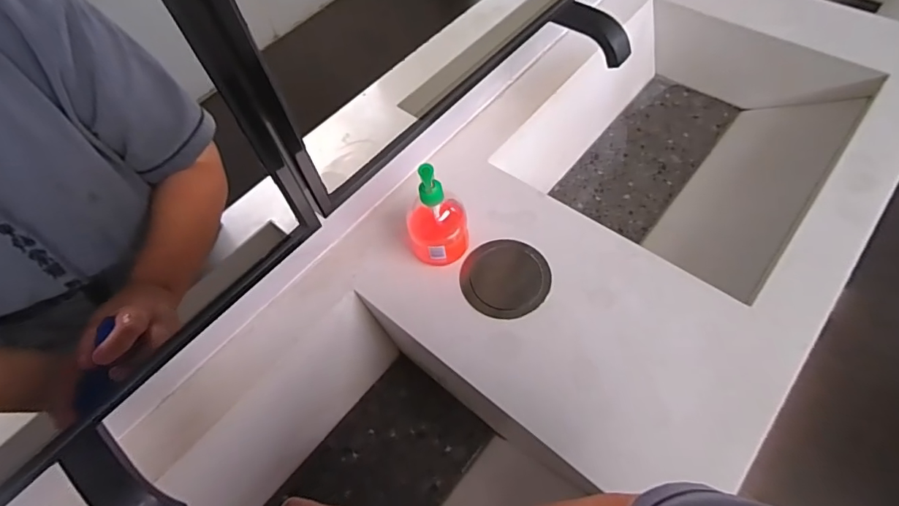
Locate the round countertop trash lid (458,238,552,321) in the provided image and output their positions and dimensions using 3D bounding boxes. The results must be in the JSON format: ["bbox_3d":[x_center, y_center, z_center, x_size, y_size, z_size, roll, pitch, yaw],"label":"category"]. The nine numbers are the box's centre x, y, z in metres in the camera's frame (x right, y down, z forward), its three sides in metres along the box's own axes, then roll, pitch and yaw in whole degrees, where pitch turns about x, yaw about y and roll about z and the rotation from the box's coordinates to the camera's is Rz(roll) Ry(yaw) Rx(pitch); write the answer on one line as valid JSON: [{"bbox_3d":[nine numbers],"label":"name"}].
[{"bbox_3d":[0.078,0.034,0.671,0.120,0.010,0.118,-3,58,5],"label":"round countertop trash lid"}]

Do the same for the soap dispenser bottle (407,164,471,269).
[{"bbox_3d":[-0.019,-0.049,0.633,0.088,0.164,0.067,-20,58,-6],"label":"soap dispenser bottle"}]

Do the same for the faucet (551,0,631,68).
[{"bbox_3d":[0.218,-0.334,0.715,0.130,0.041,0.046,32,62,-7],"label":"faucet"}]

